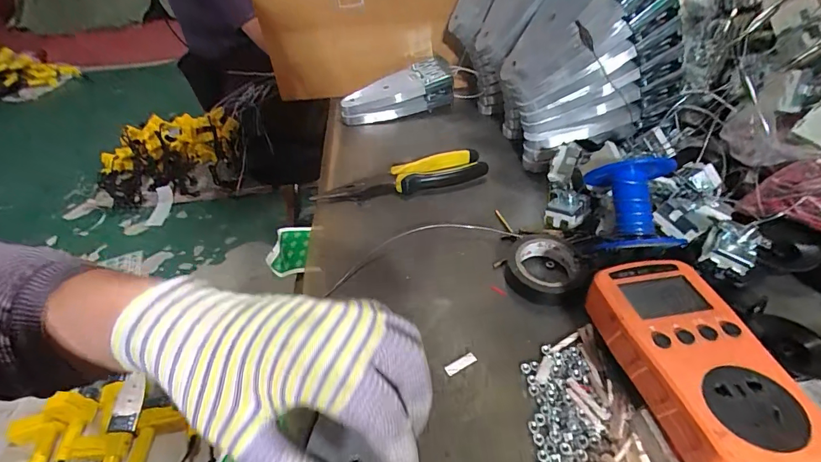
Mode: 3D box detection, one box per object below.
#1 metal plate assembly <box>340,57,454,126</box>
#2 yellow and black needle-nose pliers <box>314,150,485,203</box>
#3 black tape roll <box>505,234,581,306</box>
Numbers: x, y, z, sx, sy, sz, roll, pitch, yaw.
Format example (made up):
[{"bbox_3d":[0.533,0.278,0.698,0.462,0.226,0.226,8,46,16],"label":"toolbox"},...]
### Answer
[{"bbox_3d":[-0.021,-0.197,0.599,0.164,0.062,0.048,-13,42,-9],"label":"metal plate assembly"},{"bbox_3d":[-0.009,-0.056,0.453,0.186,0.022,0.039,-15,42,-10],"label":"yellow and black needle-nose pliers"},{"bbox_3d":[0.110,0.030,0.342,0.055,0.021,0.057,4,42,10],"label":"black tape roll"}]

